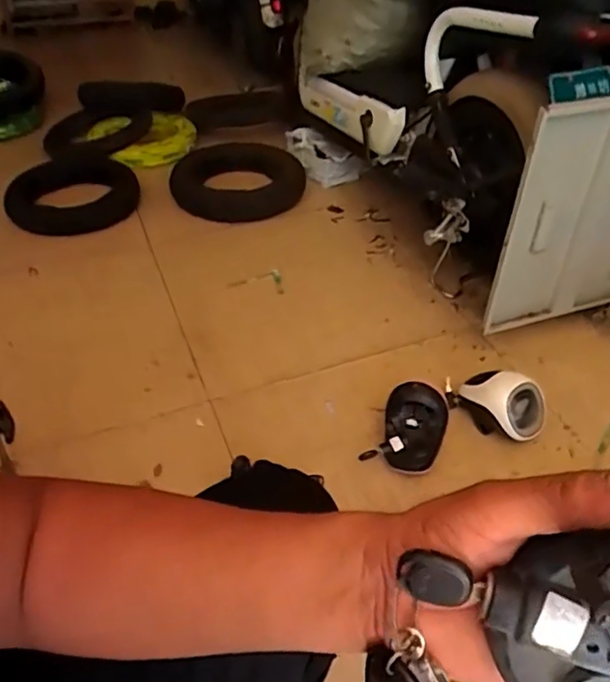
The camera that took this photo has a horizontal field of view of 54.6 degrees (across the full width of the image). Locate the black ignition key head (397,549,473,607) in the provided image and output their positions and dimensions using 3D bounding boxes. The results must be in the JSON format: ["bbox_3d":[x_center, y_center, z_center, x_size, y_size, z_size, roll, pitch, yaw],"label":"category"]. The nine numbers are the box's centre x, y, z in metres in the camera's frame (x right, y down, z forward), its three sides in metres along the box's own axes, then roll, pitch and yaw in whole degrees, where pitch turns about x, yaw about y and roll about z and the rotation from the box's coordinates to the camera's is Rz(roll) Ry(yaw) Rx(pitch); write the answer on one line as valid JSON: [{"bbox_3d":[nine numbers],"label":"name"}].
[{"bbox_3d":[0.057,0.103,0.256,0.029,0.020,0.011,9,43,9],"label":"black ignition key head"}]

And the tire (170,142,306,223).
[{"bbox_3d":[-0.189,-0.468,1.675,0.368,0.103,0.306,-5,42,-6],"label":"tire"}]

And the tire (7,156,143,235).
[{"bbox_3d":[-0.632,-0.394,1.625,0.341,0.087,0.326,-14,44,-15],"label":"tire"}]

